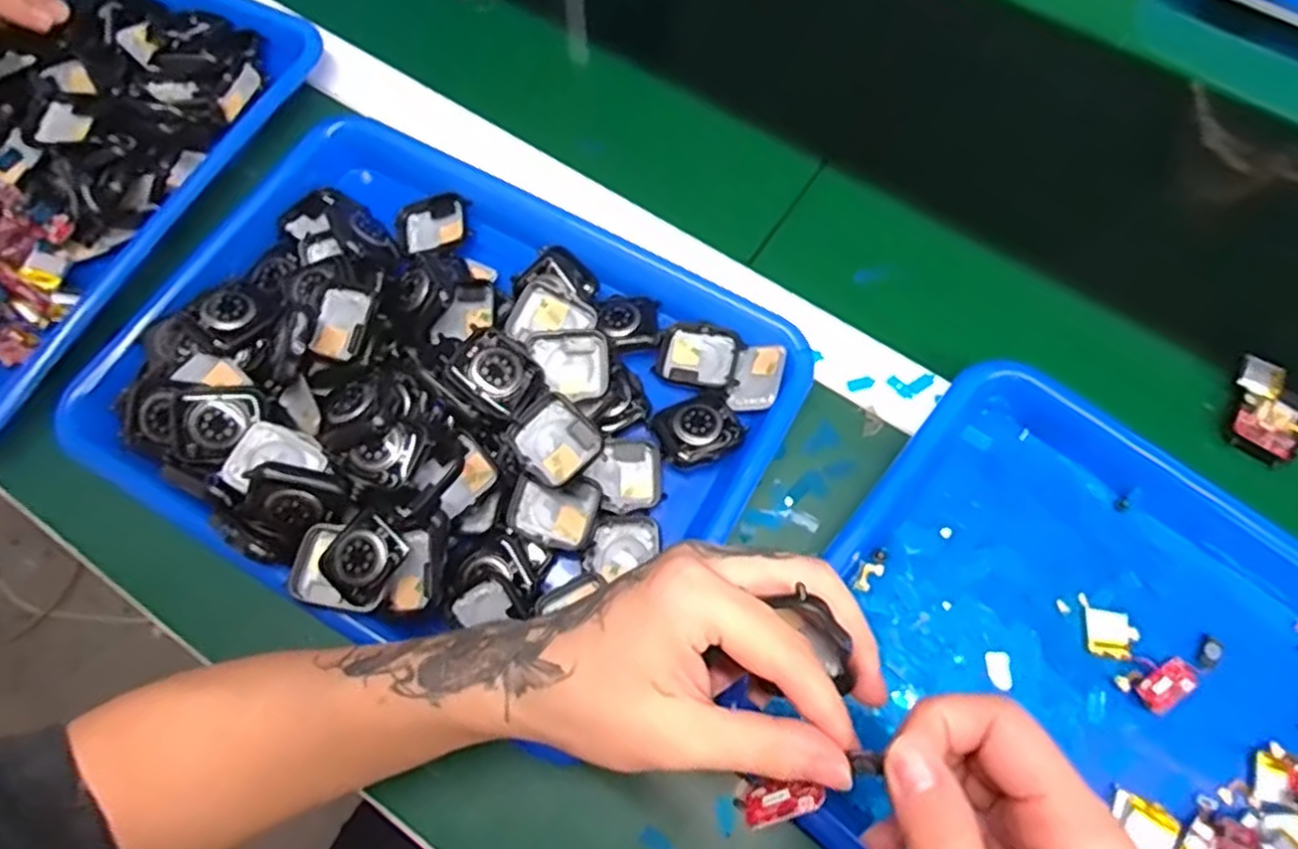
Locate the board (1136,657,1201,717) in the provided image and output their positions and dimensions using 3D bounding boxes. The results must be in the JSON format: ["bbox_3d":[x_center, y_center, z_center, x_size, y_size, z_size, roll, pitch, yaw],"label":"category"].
[{"bbox_3d":[0.249,0.125,0.357,0.033,0.004,0.016,-30,71,-10],"label":"board"}]

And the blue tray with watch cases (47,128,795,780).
[{"bbox_3d":[-0.108,-0.022,0.394,0.329,0.053,0.250,29,72,11],"label":"blue tray with watch cases"}]

